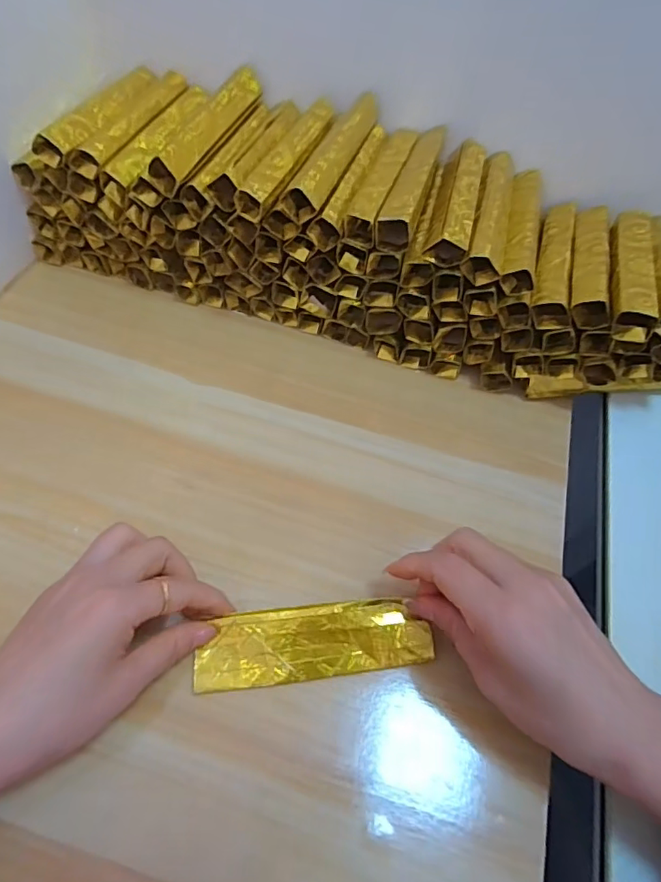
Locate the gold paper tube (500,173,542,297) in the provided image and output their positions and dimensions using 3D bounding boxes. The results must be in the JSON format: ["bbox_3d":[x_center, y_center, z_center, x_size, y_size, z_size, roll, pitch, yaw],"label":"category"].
[{"bbox_3d":[0.141,-0.156,0.378,0.022,0.021,0.132,16,57,5],"label":"gold paper tube"}]

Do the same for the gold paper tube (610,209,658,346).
[{"bbox_3d":[0.214,-0.124,0.368,0.026,0.027,0.135,19,58,7],"label":"gold paper tube"}]

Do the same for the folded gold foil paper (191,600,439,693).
[{"bbox_3d":[-0.008,0.108,0.280,0.124,0.006,0.037,-5,76,-4],"label":"folded gold foil paper"}]

